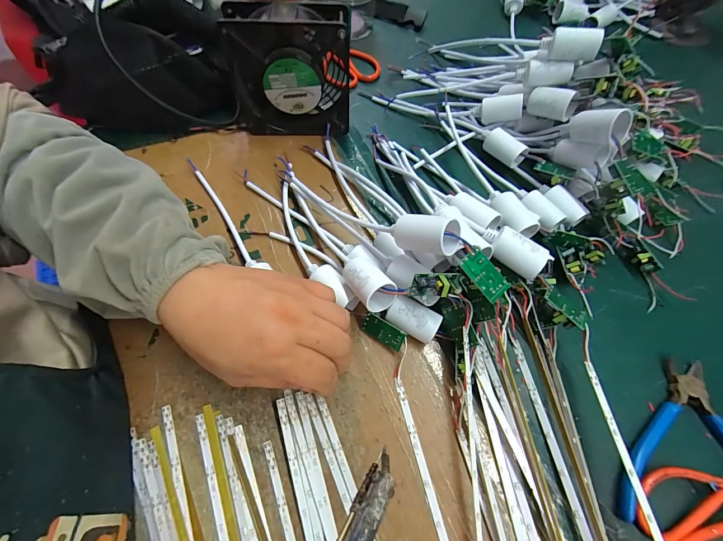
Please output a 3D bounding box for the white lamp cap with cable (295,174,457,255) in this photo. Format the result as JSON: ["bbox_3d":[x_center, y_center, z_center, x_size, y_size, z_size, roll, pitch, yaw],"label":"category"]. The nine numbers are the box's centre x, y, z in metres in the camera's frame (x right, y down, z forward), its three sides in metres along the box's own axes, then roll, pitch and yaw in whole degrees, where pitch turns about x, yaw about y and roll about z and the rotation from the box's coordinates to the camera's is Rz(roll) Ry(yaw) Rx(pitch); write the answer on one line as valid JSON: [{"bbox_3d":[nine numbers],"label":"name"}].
[{"bbox_3d":[-0.001,-0.052,0.285,0.181,0.033,0.029,25,61,39],"label":"white lamp cap with cable"}]

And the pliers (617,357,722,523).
[{"bbox_3d":[0.266,0.138,0.257,0.127,0.012,0.130,15,63,4],"label":"pliers"}]

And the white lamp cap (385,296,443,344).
[{"bbox_3d":[0.043,0.044,0.277,0.044,0.027,0.025,22,64,7],"label":"white lamp cap"}]

